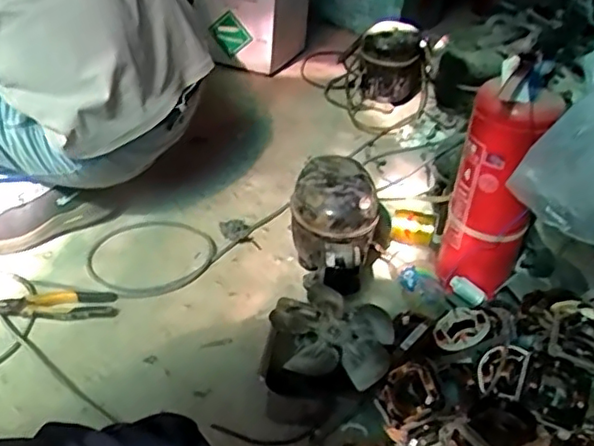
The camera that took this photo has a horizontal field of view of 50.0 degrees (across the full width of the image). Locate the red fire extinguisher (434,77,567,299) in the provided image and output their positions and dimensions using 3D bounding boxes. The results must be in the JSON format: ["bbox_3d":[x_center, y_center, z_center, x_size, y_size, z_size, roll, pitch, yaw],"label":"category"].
[{"bbox_3d":[0.305,-0.035,1.006,0.131,0.351,0.103,19,39,17],"label":"red fire extinguisher"}]

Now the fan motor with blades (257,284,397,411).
[{"bbox_3d":[0.042,0.190,0.943,0.182,0.082,0.216,12,38,8],"label":"fan motor with blades"}]

